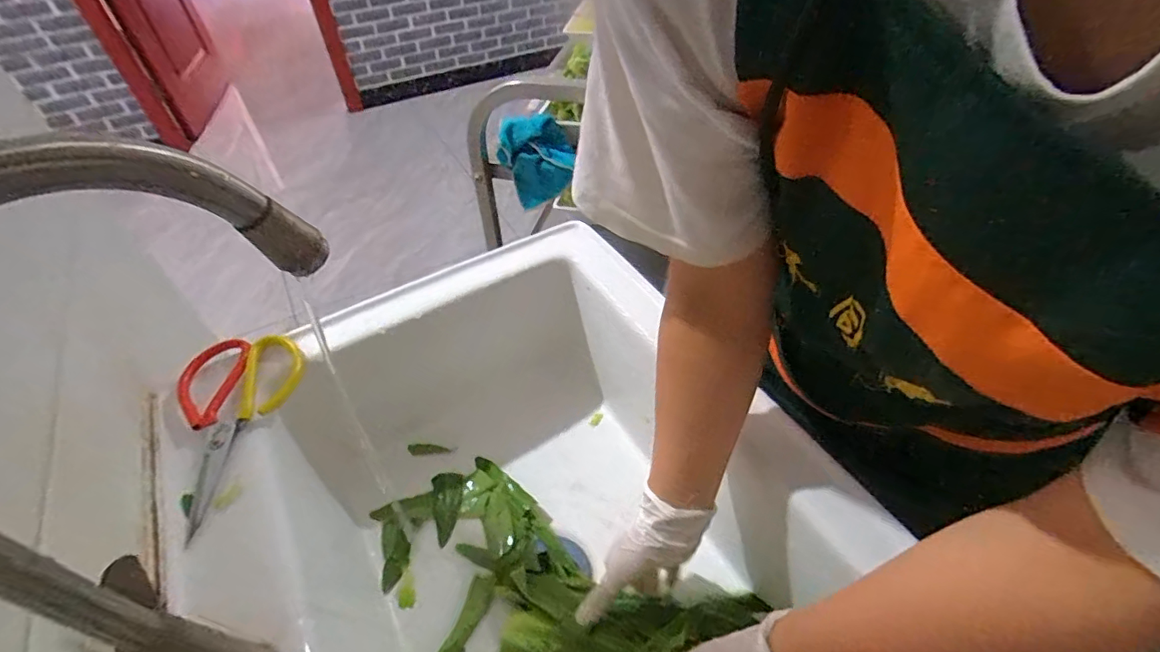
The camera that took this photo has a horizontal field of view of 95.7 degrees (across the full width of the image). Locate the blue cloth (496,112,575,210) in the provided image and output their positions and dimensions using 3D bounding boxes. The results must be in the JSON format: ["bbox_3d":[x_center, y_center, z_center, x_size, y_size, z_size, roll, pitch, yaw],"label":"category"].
[{"bbox_3d":[-0.072,-0.285,0.875,0.117,0.142,0.036,-29,12,-8],"label":"blue cloth"}]

